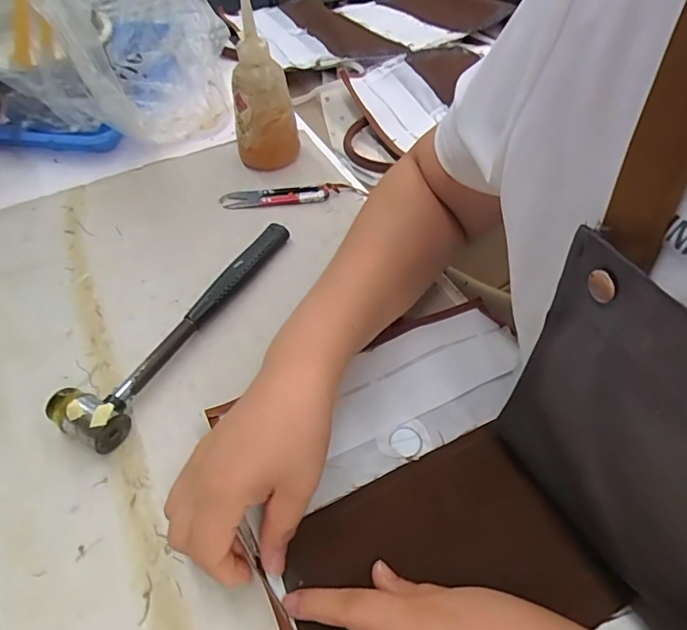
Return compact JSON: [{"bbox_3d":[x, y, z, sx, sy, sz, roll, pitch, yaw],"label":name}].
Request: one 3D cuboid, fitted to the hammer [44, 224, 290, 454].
[{"bbox_3d":[-0.128,-0.002,0.401,0.050,0.029,0.238,23,57,18],"label":"hammer"}]

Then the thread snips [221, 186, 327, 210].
[{"bbox_3d":[-0.070,-0.122,0.502,0.107,0.009,0.022,-3,53,0],"label":"thread snips"}]

